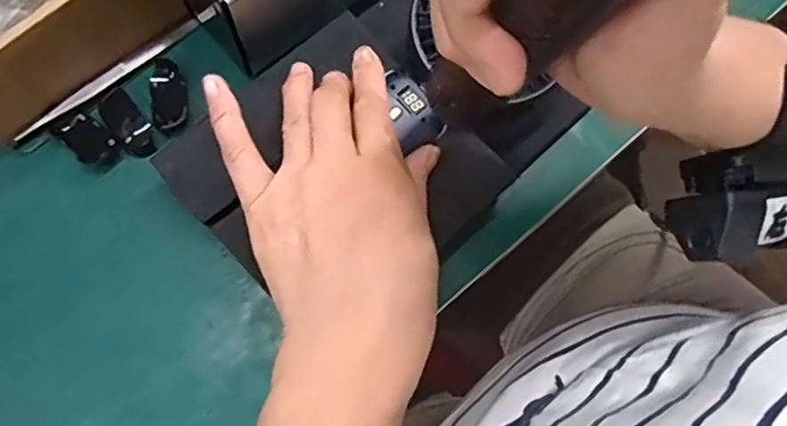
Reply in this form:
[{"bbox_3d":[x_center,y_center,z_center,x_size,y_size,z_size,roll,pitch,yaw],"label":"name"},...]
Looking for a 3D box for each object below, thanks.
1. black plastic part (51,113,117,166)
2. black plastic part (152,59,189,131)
[{"bbox_3d":[-0.173,-0.042,0.344,0.035,0.006,0.021,43,78,10],"label":"black plastic part"},{"bbox_3d":[-0.129,-0.068,0.348,0.020,0.006,0.041,-12,75,-5],"label":"black plastic part"}]

